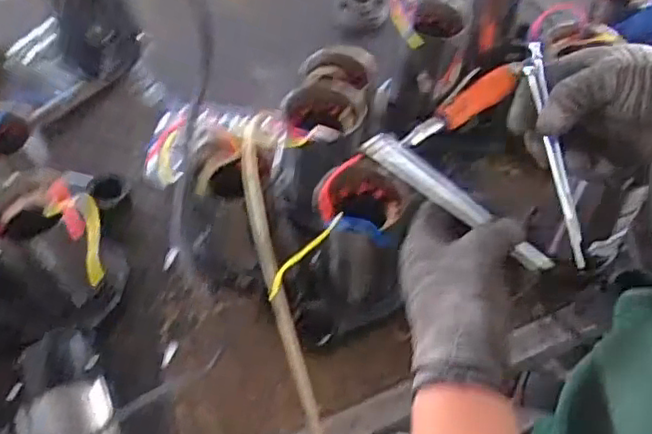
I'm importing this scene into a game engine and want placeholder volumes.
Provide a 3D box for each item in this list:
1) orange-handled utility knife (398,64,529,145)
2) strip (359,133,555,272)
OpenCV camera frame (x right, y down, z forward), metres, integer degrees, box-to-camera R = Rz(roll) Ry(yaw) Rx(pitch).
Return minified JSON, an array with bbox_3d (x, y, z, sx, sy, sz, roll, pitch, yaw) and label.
[{"bbox_3d":[0.197,-0.152,0.874,0.215,0.054,0.034,-29,59,-19],"label":"orange-handled utility knife"},{"bbox_3d":[0.096,-0.013,0.465,0.162,0.016,0.019,37,62,15],"label":"strip"}]

